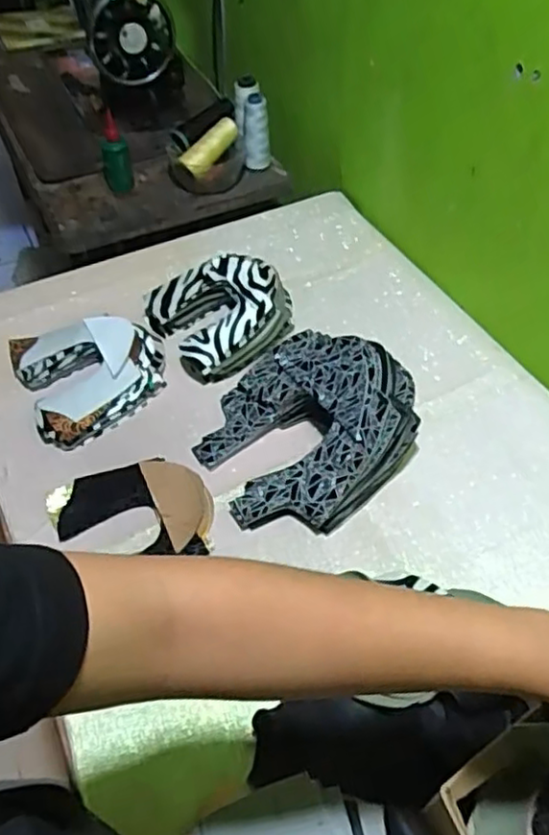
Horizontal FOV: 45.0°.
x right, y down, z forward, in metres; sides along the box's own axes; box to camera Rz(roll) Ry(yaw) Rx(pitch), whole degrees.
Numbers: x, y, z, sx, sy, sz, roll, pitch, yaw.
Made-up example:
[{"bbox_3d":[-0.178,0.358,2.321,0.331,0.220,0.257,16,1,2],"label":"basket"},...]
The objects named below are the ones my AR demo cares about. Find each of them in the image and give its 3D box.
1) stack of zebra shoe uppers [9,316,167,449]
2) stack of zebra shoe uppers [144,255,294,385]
[{"bbox_3d":[-0.212,-0.060,0.772,0.164,0.044,0.167,-23,53,-18],"label":"stack of zebra shoe uppers"},{"bbox_3d":[-0.060,-0.139,0.822,0.166,0.063,0.163,-27,55,-21],"label":"stack of zebra shoe uppers"}]

